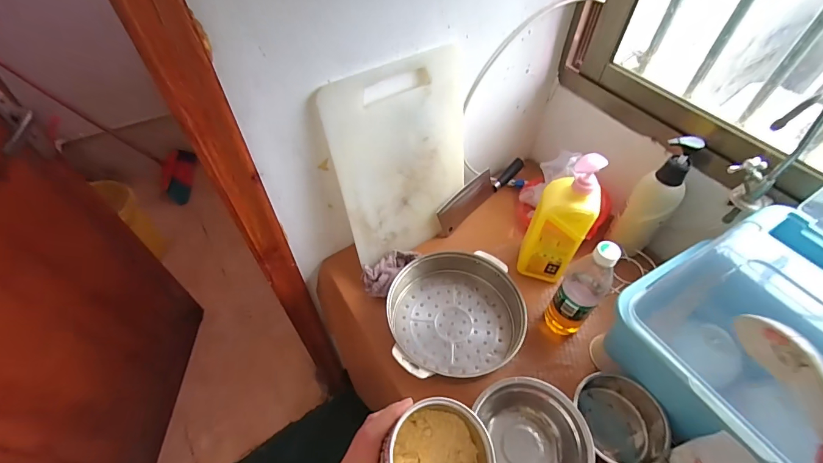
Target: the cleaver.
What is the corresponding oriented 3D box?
[{"bbox_3d":[0.160,-0.093,0.869,0.272,0.076,0.025,-38,62,-27],"label":"cleaver"}]

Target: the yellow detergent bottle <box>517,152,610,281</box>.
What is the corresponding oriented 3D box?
[{"bbox_3d":[0.260,-0.013,0.686,0.094,0.277,0.080,22,55,15],"label":"yellow detergent bottle"}]

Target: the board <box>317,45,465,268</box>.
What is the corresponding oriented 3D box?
[{"bbox_3d":[-0.007,-0.115,0.706,0.260,0.370,0.013,-28,45,-22],"label":"board"}]

